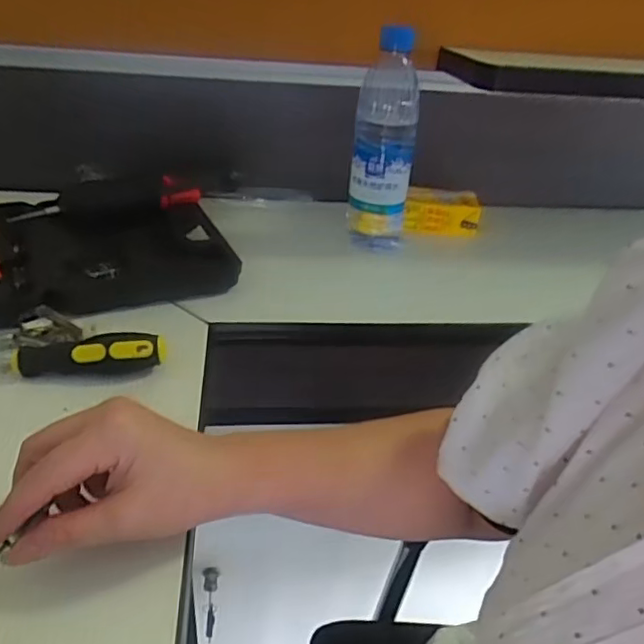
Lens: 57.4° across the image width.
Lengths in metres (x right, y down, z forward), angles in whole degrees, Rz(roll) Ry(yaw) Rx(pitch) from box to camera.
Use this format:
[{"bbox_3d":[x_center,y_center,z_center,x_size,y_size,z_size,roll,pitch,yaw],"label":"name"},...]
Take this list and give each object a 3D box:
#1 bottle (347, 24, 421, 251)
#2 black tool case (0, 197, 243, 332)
[{"bbox_3d":[0.065,-0.182,0.611,0.064,0.216,0.065,6,33,1],"label":"bottle"},{"bbox_3d":[-0.273,-0.064,0.552,0.350,0.036,0.207,-12,37,-24],"label":"black tool case"}]

